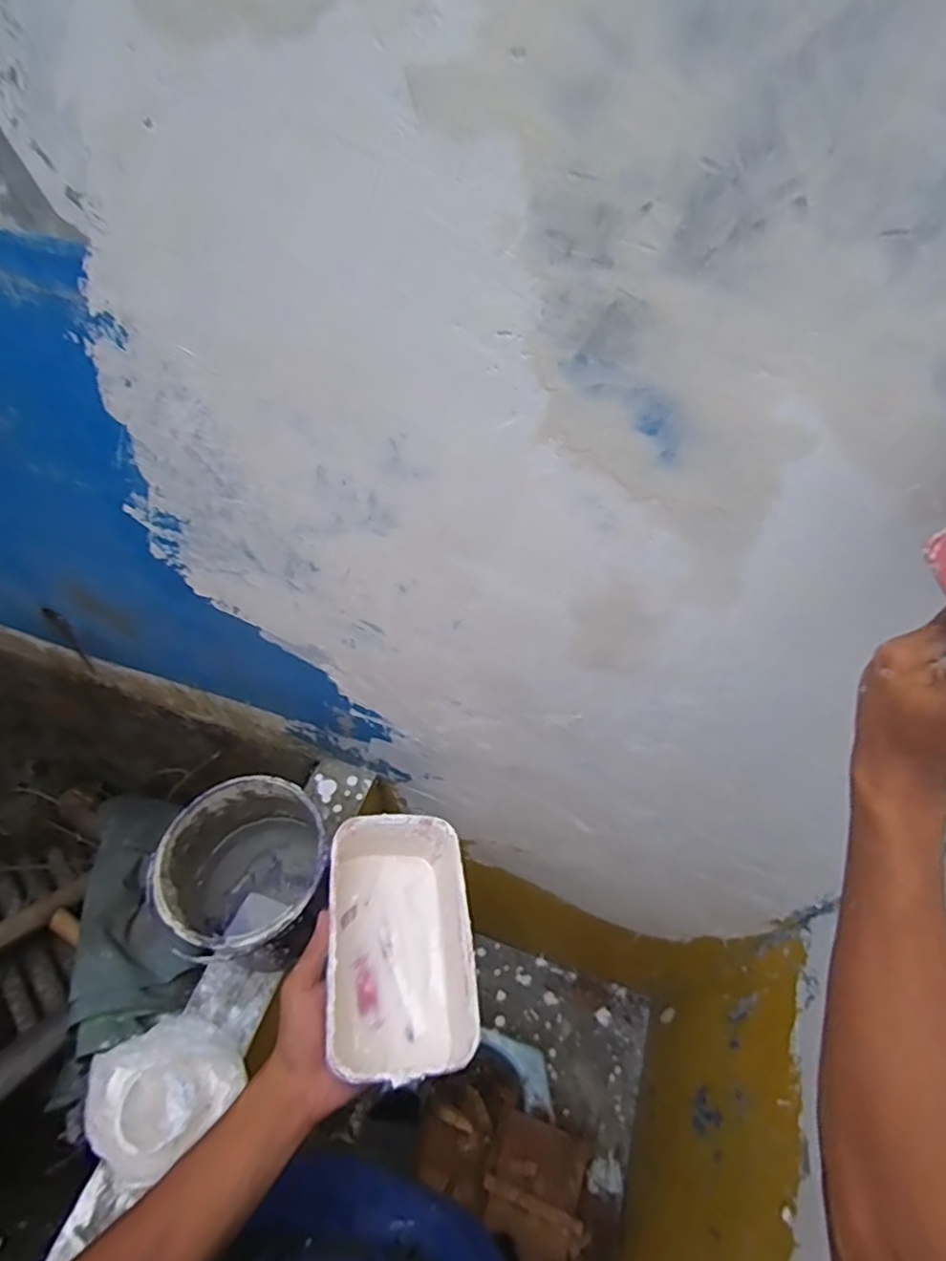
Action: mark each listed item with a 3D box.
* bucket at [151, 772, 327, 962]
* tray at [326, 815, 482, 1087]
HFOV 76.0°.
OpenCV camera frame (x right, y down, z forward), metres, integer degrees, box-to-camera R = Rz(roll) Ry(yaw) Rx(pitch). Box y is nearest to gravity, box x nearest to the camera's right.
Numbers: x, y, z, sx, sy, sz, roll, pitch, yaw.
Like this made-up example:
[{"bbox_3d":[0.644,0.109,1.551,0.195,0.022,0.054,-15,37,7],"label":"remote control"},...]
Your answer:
[{"bbox_3d":[-0.271,0.309,0.751,0.185,0.186,0.193,-7,53,-10],"label":"bucket"},{"bbox_3d":[-0.059,0.254,0.499,0.108,0.086,0.187,-4,53,-8],"label":"tray"}]

